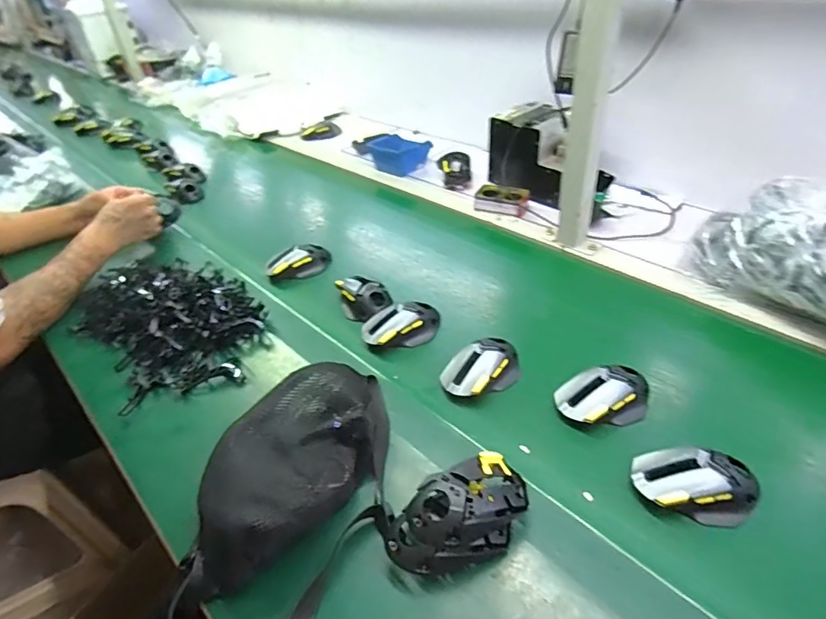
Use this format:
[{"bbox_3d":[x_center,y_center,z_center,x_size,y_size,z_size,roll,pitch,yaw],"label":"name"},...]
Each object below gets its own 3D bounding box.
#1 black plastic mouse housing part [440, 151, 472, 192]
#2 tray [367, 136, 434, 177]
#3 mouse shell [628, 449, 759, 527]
[{"bbox_3d":[0.095,-0.305,1.106,0.071,0.045,0.114,-5,39,2],"label":"black plastic mouse housing part"},{"bbox_3d":[-0.039,-0.377,1.199,0.099,0.058,0.152,-33,46,-30],"label":"tray"},{"bbox_3d":[0.283,0.173,0.494,0.118,0.036,0.067,2,39,10],"label":"mouse shell"}]

